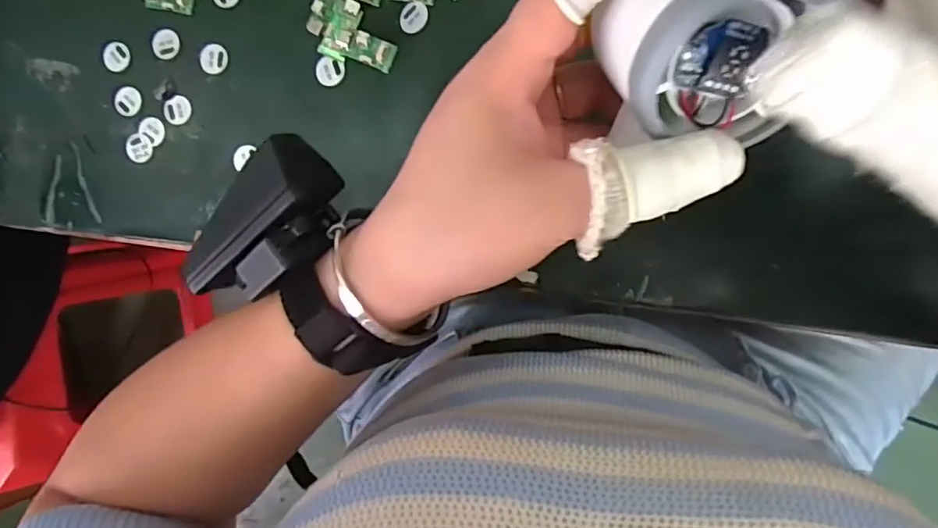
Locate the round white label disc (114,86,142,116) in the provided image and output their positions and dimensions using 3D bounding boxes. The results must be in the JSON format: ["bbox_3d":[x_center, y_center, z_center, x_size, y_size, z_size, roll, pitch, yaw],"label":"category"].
[{"bbox_3d":[-0.207,-0.098,0.342,0.015,0.004,0.016,0,91,9],"label":"round white label disc"}]

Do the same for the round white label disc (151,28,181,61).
[{"bbox_3d":[-0.182,-0.132,0.338,0.016,0.004,0.019,-12,92,9],"label":"round white label disc"}]

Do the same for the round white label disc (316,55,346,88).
[{"bbox_3d":[-0.079,-0.109,0.323,0.016,0.004,0.016,1,93,9],"label":"round white label disc"}]

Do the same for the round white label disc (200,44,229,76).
[{"bbox_3d":[-0.152,-0.122,0.336,0.017,0.004,0.017,1,93,9],"label":"round white label disc"}]

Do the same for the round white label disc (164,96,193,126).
[{"bbox_3d":[-0.176,-0.093,0.341,0.017,0.004,0.017,1,93,9],"label":"round white label disc"}]

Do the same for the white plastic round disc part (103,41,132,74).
[{"bbox_3d":[-0.215,-0.126,0.345,0.017,0.004,0.018,0,91,9],"label":"white plastic round disc part"}]

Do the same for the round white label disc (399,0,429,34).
[{"bbox_3d":[-0.031,-0.135,0.307,0.016,0.004,0.017,1,93,9],"label":"round white label disc"}]

